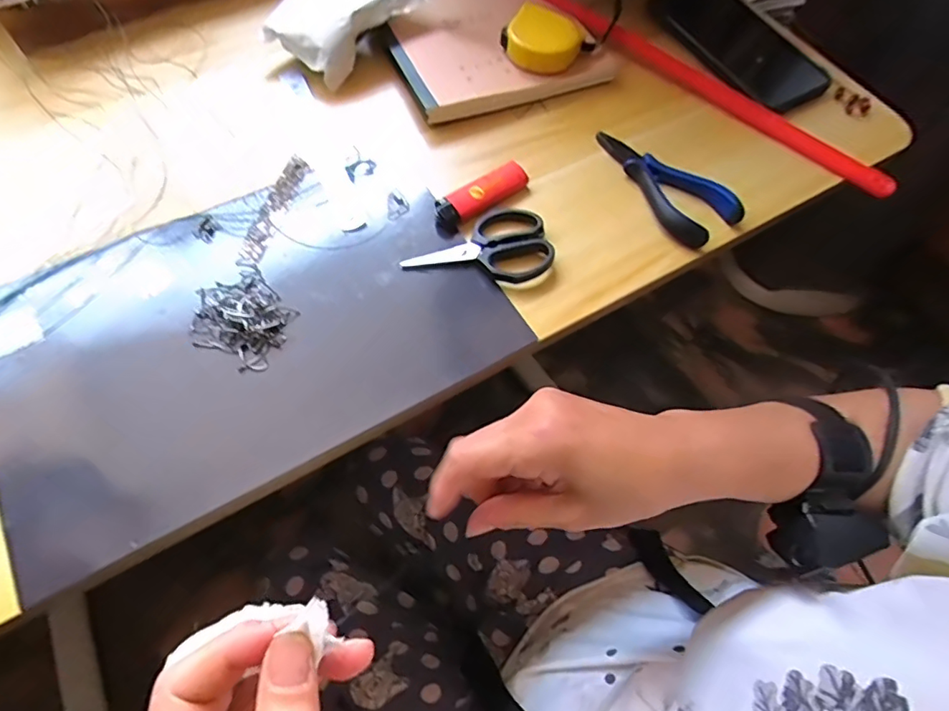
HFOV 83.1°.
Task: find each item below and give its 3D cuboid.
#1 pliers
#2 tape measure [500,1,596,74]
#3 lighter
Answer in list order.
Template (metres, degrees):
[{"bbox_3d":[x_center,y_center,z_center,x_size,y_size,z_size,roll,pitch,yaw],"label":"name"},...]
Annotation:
[{"bbox_3d":[0.137,-0.127,0.399,0.048,0.019,0.119,-40,72,-21],"label":"pliers"},{"bbox_3d":[0.058,-0.258,0.433,0.070,0.028,0.042,16,63,4],"label":"tape measure"},{"bbox_3d":[0.004,-0.116,0.385,0.075,0.013,0.022,-36,71,-20],"label":"lighter"}]

